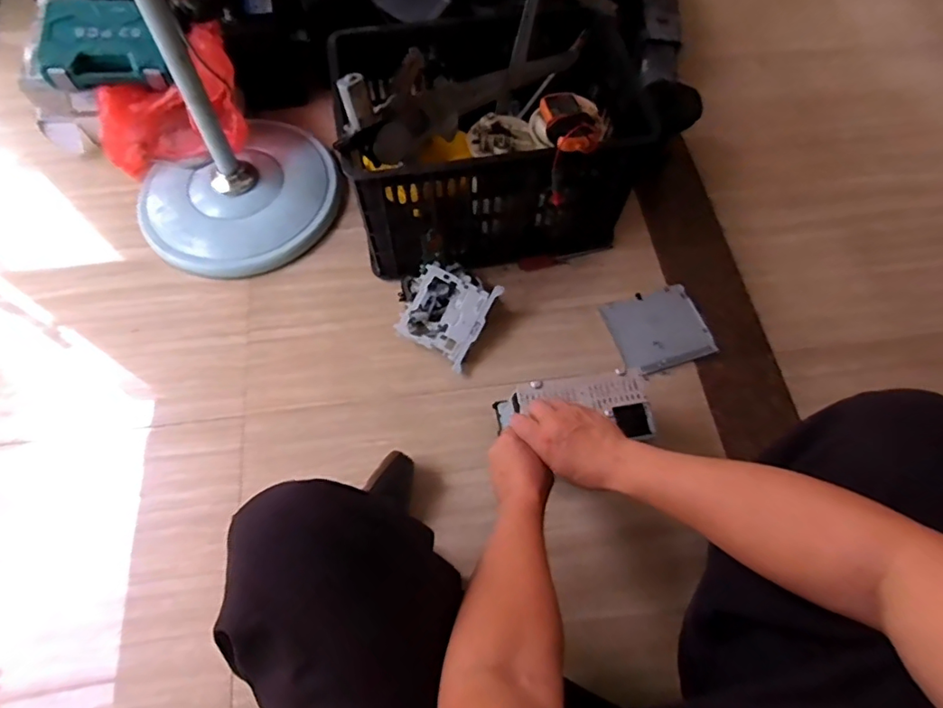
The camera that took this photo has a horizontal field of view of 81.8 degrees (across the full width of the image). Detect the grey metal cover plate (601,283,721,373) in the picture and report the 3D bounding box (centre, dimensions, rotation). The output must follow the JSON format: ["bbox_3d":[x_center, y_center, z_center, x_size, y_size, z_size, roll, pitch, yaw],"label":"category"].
[{"bbox_3d":[0.345,-0.045,1.005,0.169,0.016,0.152,-18,67,-9],"label":"grey metal cover plate"}]

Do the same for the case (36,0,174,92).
[{"bbox_3d":[-0.720,-0.611,1.069,0.224,0.066,0.180,-3,65,-2],"label":"case"}]

